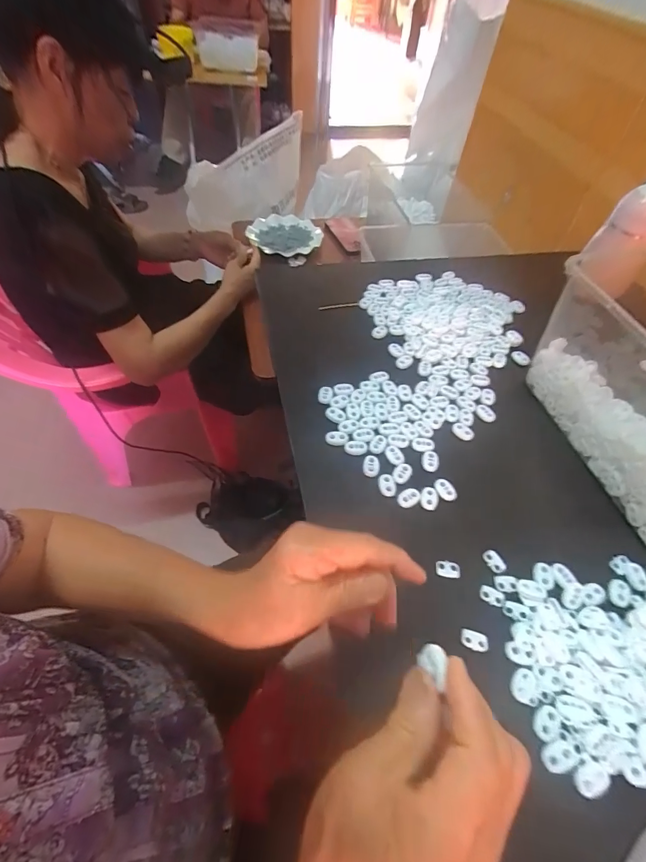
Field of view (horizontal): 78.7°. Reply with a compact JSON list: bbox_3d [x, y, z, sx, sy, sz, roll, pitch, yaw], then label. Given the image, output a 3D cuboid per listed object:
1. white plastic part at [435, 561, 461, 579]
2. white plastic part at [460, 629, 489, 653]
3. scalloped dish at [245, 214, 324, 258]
[{"bbox_3d":[0.107,0.118,0.335,0.021,0.004,0.013,6,55,0],"label":"white plastic part"},{"bbox_3d":[0.117,0.161,0.302,0.021,0.004,0.013,15,55,6],"label":"white plastic part"},{"bbox_3d":[-0.103,-0.508,1.009,0.180,0.039,0.189,2,55,-3],"label":"scalloped dish"}]

